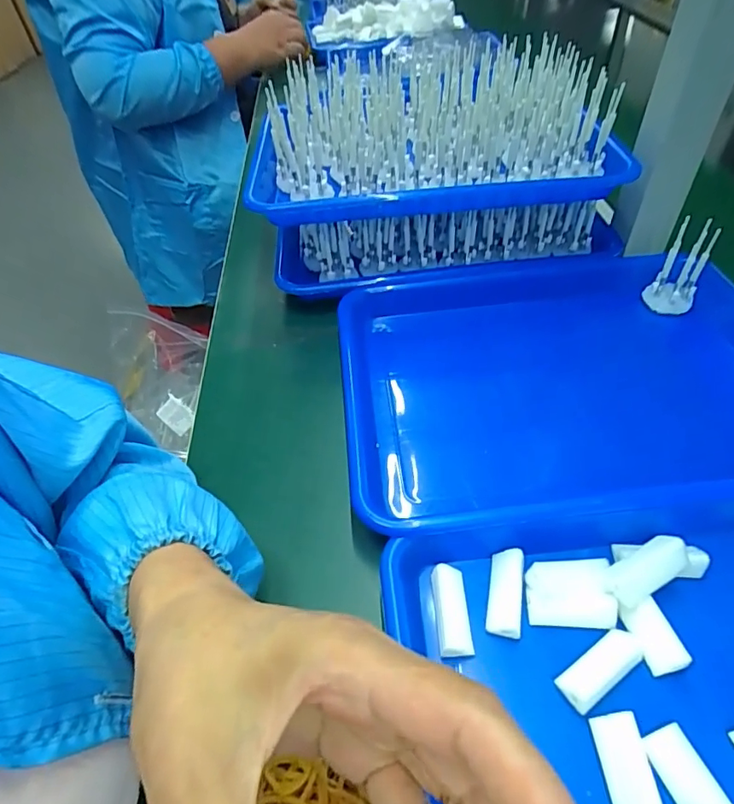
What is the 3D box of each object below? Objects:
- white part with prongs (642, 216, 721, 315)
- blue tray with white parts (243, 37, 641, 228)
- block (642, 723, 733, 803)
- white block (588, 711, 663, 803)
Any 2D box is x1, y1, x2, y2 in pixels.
[{"bbox_3d":[0.266,-0.113,0.421,0.037,0.077,0.014,30,35,27],"label":"white part with prongs"},{"bbox_3d":[0.050,-0.246,0.455,0.322,0.078,0.190,-5,48,0],"label":"blue tray with white parts"},{"bbox_3d":[0.143,0.170,0.218,0.019,0.010,0.045,-19,50,-12],"label":"block"},{"bbox_3d":[0.117,0.167,0.223,0.020,0.011,0.045,-5,48,0],"label":"white block"}]

